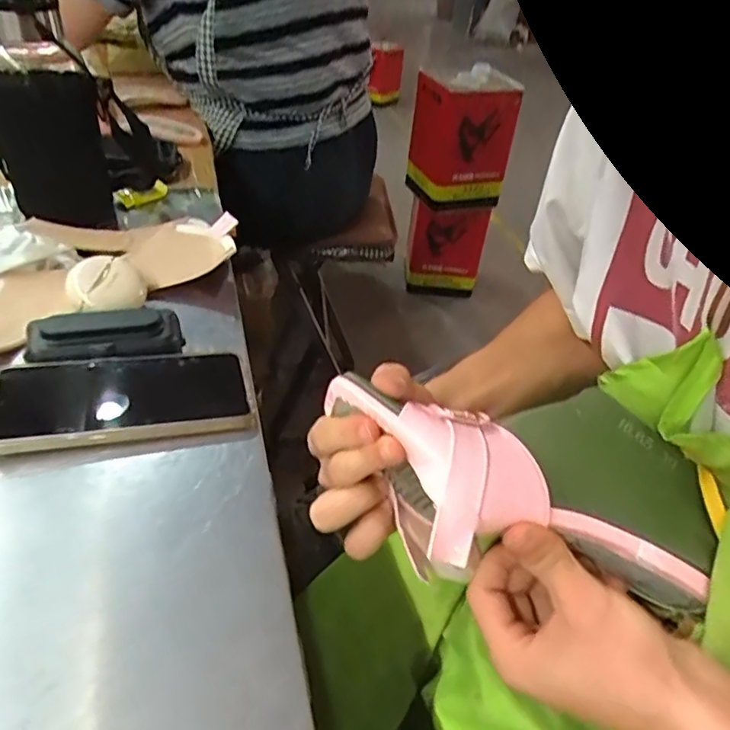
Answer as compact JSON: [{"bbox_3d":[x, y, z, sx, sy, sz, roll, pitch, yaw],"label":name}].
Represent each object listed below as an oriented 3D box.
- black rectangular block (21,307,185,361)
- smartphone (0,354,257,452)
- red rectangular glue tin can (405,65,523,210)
[{"bbox_3d":[-0.195,-0.021,0.437,0.107,0.026,0.044,-6,38,-18],"label":"black rectangular block"},{"bbox_3d":[-0.163,0.021,0.397,0.162,0.018,0.077,-6,38,-18],"label":"smartphone"},{"bbox_3d":[0.278,-0.652,1.707,0.253,0.340,0.209,-3,37,-14],"label":"red rectangular glue tin can"}]

